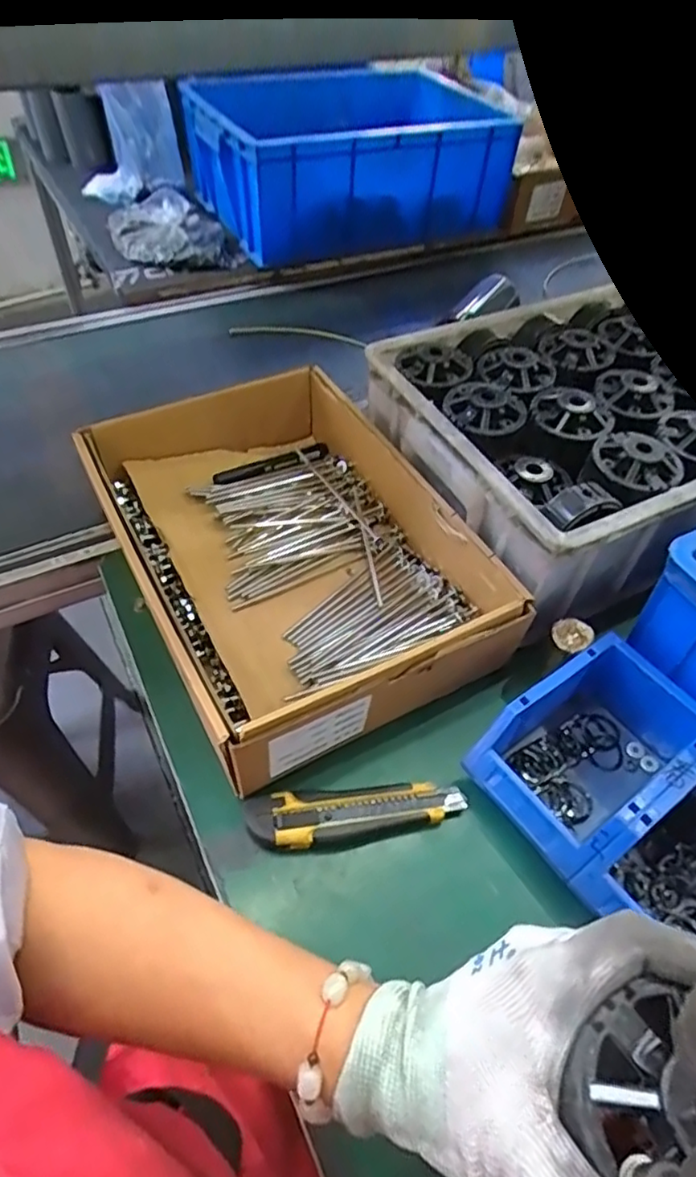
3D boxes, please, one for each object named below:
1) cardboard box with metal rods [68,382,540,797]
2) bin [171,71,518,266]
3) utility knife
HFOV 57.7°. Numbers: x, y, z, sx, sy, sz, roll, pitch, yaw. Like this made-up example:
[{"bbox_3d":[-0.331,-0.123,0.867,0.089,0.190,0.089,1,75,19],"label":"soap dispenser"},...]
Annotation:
[{"bbox_3d":[-0.056,-0.043,0.586,0.256,0.090,0.373,-22,54,-20],"label":"cardboard box with metal rods"},{"bbox_3d":[0.005,-0.731,1.111,0.498,0.183,0.301,-21,54,-19],"label":"bin"},{"bbox_3d":[0.007,0.164,0.467,0.160,0.014,0.039,-5,51,-7],"label":"utility knife"}]

